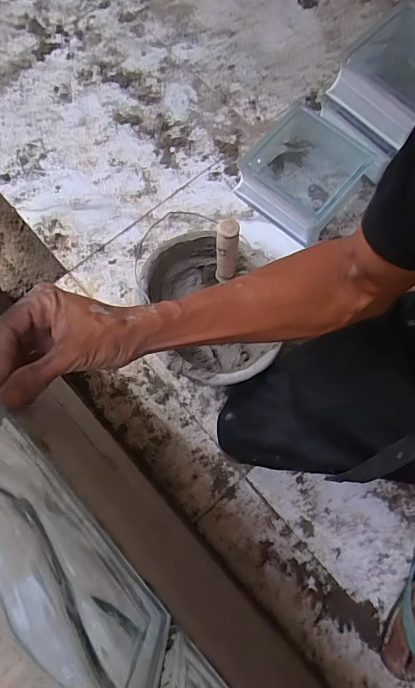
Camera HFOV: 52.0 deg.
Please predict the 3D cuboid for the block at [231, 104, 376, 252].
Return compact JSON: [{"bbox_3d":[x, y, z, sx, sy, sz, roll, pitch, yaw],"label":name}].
[{"bbox_3d":[0.182,-0.325,0.825,0.179,0.102,0.196,43,77,9],"label":"block"}]

